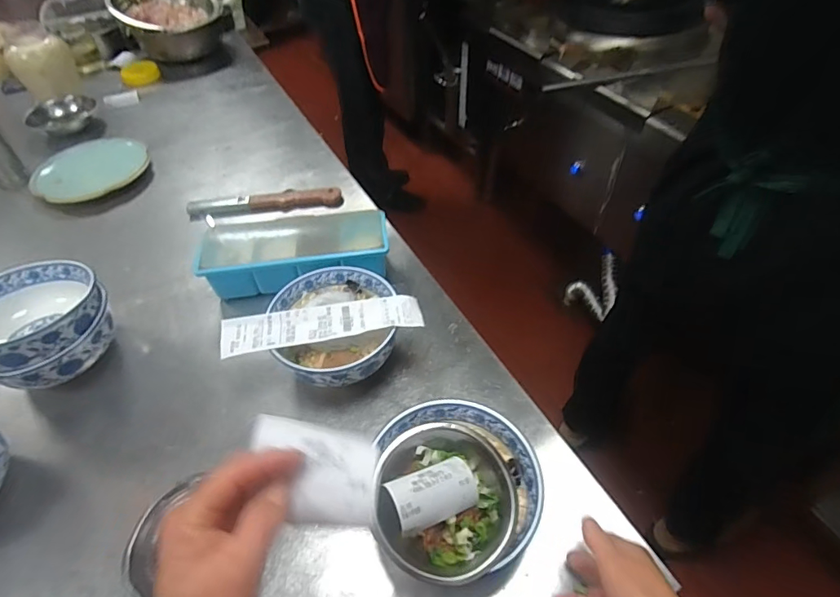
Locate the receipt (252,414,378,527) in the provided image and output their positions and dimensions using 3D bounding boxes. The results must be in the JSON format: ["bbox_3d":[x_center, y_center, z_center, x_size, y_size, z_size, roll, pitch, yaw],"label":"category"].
[{"bbox_3d":[-0.066,0.106,0.293,0.076,0.007,0.058,6,70,-3],"label":"receipt"}]

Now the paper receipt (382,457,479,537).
[{"bbox_3d":[0.012,0.173,0.429,0.075,0.031,0.043,-19,53,-16],"label":"paper receipt"}]

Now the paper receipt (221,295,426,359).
[{"bbox_3d":[-0.122,0.031,0.600,0.246,0.008,0.057,-6,50,-6],"label":"paper receipt"}]

